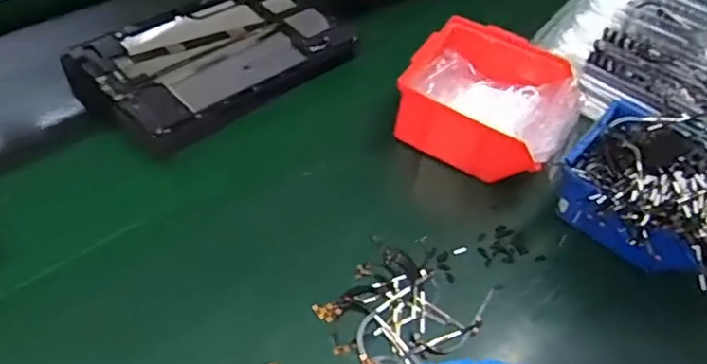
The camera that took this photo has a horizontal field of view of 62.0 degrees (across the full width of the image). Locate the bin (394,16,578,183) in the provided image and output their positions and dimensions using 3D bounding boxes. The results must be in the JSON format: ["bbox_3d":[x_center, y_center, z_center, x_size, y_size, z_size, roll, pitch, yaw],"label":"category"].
[{"bbox_3d":[0.119,-0.066,0.525,0.136,0.074,0.128,30,53,20],"label":"bin"}]

